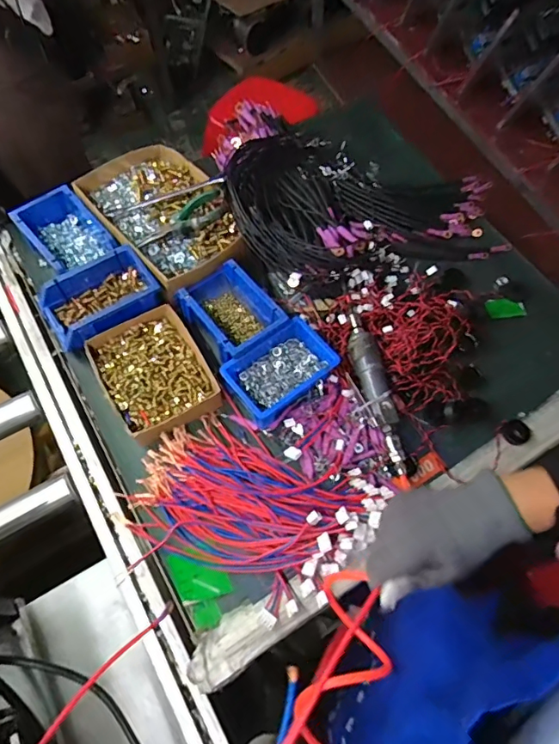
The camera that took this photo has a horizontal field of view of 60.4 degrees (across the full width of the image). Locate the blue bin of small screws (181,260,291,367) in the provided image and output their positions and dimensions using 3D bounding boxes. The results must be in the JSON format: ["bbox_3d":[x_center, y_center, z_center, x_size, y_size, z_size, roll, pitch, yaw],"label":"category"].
[{"bbox_3d":[-0.077,-0.089,0.724,0.106,0.064,0.149,-35,70,-18],"label":"blue bin of small screws"}]

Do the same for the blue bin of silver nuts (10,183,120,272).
[{"bbox_3d":[-0.343,-0.214,0.784,0.105,0.086,0.144,-39,71,-19],"label":"blue bin of silver nuts"}]

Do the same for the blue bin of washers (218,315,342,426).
[{"bbox_3d":[0.000,-0.006,0.689,0.151,0.039,0.103,-37,71,-19],"label":"blue bin of washers"}]

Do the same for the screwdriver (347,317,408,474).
[{"bbox_3d":[0.138,0.017,0.682,0.049,0.034,0.245,-14,65,-10],"label":"screwdriver"}]

